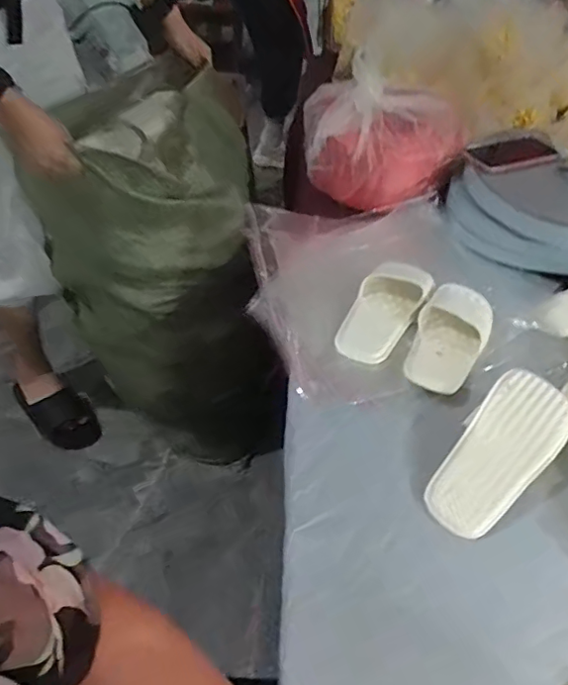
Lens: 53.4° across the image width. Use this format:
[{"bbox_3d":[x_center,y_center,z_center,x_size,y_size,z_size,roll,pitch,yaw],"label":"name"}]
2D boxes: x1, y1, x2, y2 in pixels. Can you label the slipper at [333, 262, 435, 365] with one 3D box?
[{"bbox_3d":[0.147,-0.050,0.832,0.098,0.057,0.220,28,51,19],"label":"slipper"}]

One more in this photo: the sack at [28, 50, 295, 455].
[{"bbox_3d":[-0.227,-0.066,1.175,0.326,0.818,0.409,-30,33,-29],"label":"sack"}]

